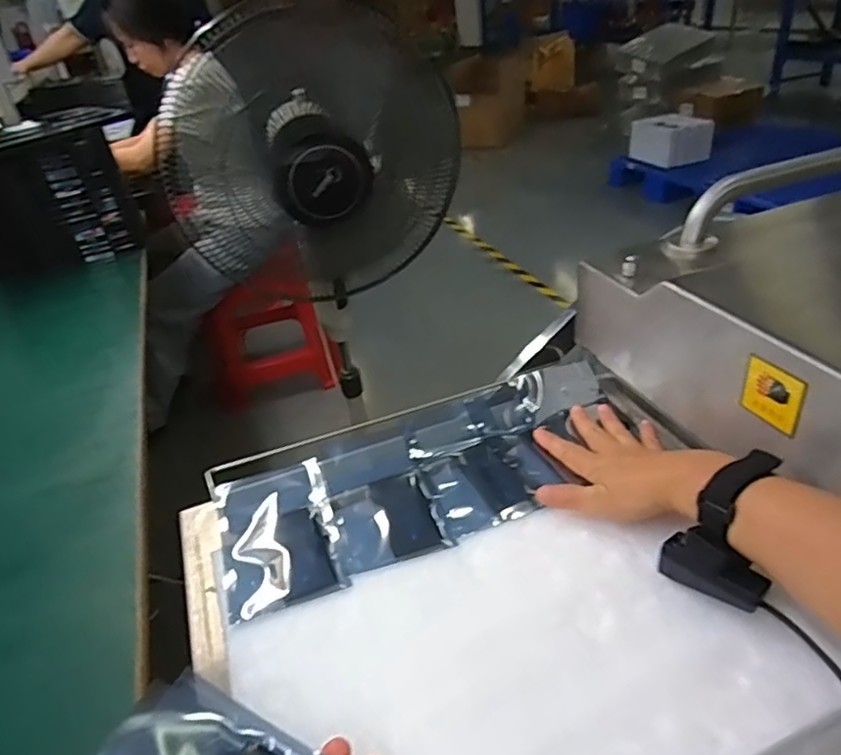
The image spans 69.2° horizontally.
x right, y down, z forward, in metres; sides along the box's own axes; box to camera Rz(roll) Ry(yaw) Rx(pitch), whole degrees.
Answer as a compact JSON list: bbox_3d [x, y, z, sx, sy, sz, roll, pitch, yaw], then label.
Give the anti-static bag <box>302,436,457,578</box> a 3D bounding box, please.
[{"bbox_3d":[-0.043,0.111,0.553,0.099,0.020,0.132,-16,34,-14],"label":"anti-static bag"}]

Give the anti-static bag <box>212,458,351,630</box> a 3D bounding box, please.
[{"bbox_3d":[-0.125,0.134,0.527,0.100,0.022,0.140,-15,34,-12],"label":"anti-static bag"}]

